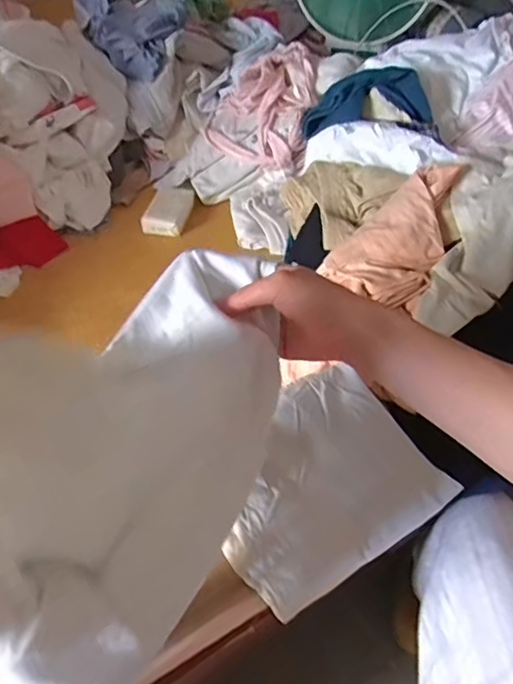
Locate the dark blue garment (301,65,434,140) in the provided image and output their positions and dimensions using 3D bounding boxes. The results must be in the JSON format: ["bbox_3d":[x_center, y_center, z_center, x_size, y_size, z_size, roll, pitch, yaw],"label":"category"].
[{"bbox_3d":[0.153,-0.354,0.823,0.197,0.070,0.080,-4,46,24],"label":"dark blue garment"}]

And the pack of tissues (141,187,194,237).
[{"bbox_3d":[-0.148,-0.221,0.918,0.068,0.028,0.100,5,50,6],"label":"pack of tissues"}]

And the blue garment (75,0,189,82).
[{"bbox_3d":[-0.222,-0.571,1.011,0.191,0.104,0.148,-10,50,-7],"label":"blue garment"}]

